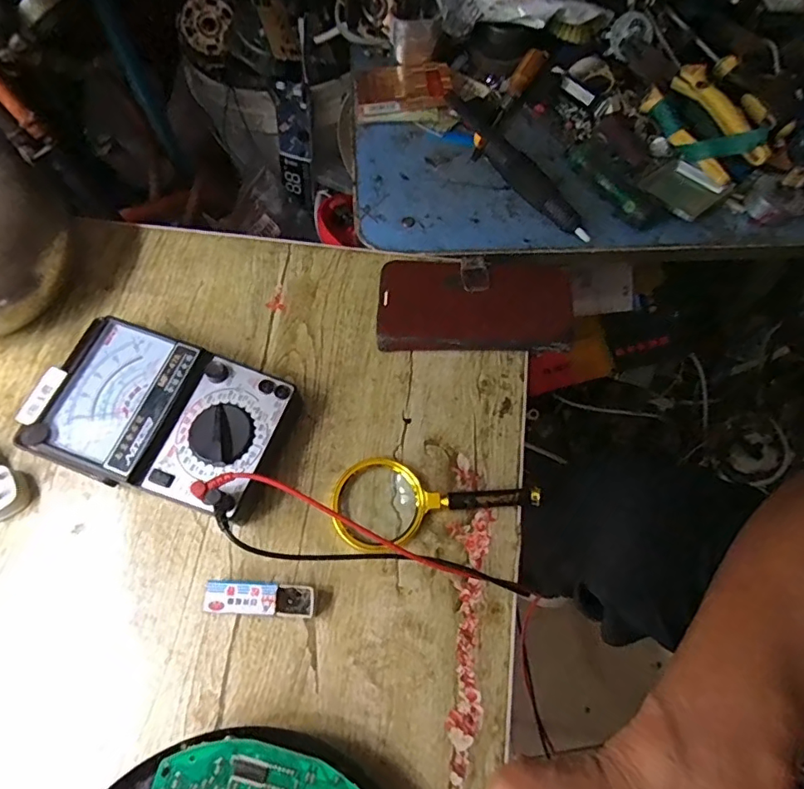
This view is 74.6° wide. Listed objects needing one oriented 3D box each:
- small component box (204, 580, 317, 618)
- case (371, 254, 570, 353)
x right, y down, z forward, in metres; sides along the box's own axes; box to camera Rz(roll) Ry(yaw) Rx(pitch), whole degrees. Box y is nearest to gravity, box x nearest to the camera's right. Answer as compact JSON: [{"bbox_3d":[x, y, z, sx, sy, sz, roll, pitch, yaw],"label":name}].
[{"bbox_3d":[-0.096,0.140,0.364,0.072,0.022,0.021,3,69,2],"label":"small component box"},{"bbox_3d":[0.063,-0.076,0.453,0.164,0.020,0.085,1,69,1],"label":"case"}]

